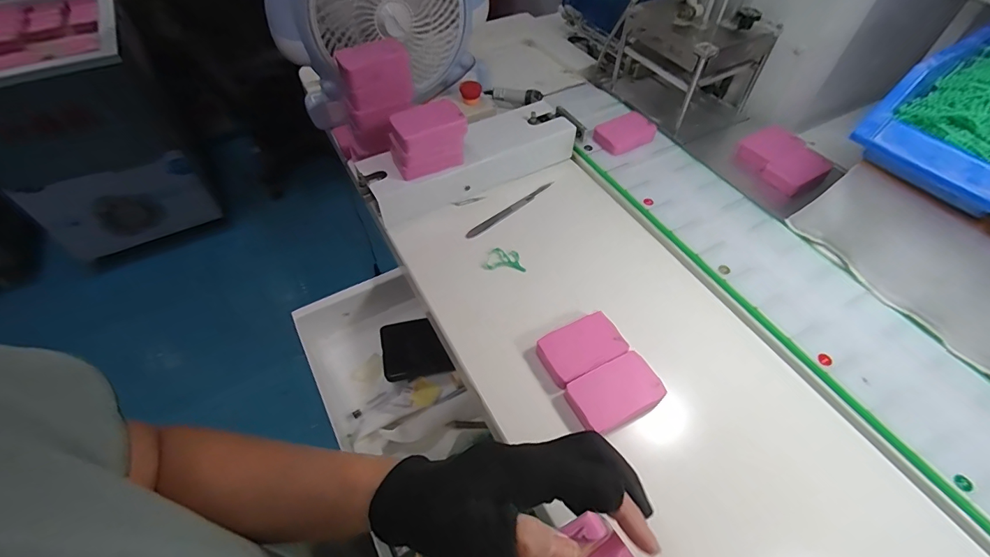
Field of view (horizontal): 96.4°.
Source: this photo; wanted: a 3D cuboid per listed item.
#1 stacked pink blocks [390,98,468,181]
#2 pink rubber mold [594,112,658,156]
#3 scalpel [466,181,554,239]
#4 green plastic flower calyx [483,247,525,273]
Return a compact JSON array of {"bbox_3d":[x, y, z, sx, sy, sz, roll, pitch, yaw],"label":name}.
[{"bbox_3d":[-0.072,-0.146,0.469,0.077,0.068,0.045,-21,56,-15],"label":"stacked pink blocks"},{"bbox_3d":[0.167,-0.189,0.570,0.068,0.022,0.050,-24,56,-17],"label":"pink rubber mold"},{"bbox_3d":[0.020,-0.080,0.511,0.130,0.008,0.010,-35,60,-24],"label":"scalpel"},{"bbox_3d":[0.010,-0.019,0.463,0.042,0.006,0.026,5,61,0],"label":"green plastic flower calyx"}]

